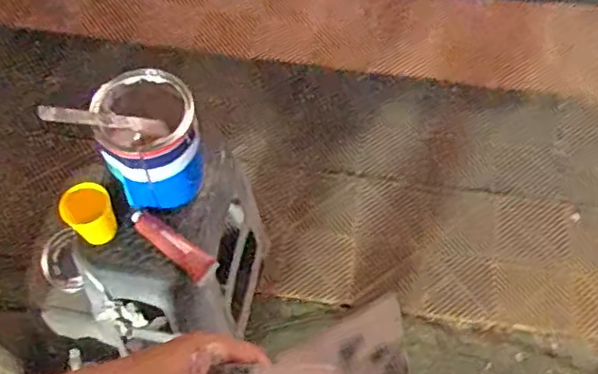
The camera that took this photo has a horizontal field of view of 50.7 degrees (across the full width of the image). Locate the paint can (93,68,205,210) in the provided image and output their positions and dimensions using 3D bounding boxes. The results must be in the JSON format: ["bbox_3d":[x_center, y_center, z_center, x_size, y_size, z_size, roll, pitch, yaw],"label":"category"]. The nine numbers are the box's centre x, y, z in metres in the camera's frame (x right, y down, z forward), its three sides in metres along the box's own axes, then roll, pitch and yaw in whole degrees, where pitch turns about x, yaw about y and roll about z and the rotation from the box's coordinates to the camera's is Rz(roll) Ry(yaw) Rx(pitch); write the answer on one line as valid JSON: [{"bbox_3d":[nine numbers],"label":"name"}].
[{"bbox_3d":[-0.248,-0.081,1.086,0.151,0.184,0.159,0,61,-1],"label":"paint can"}]

